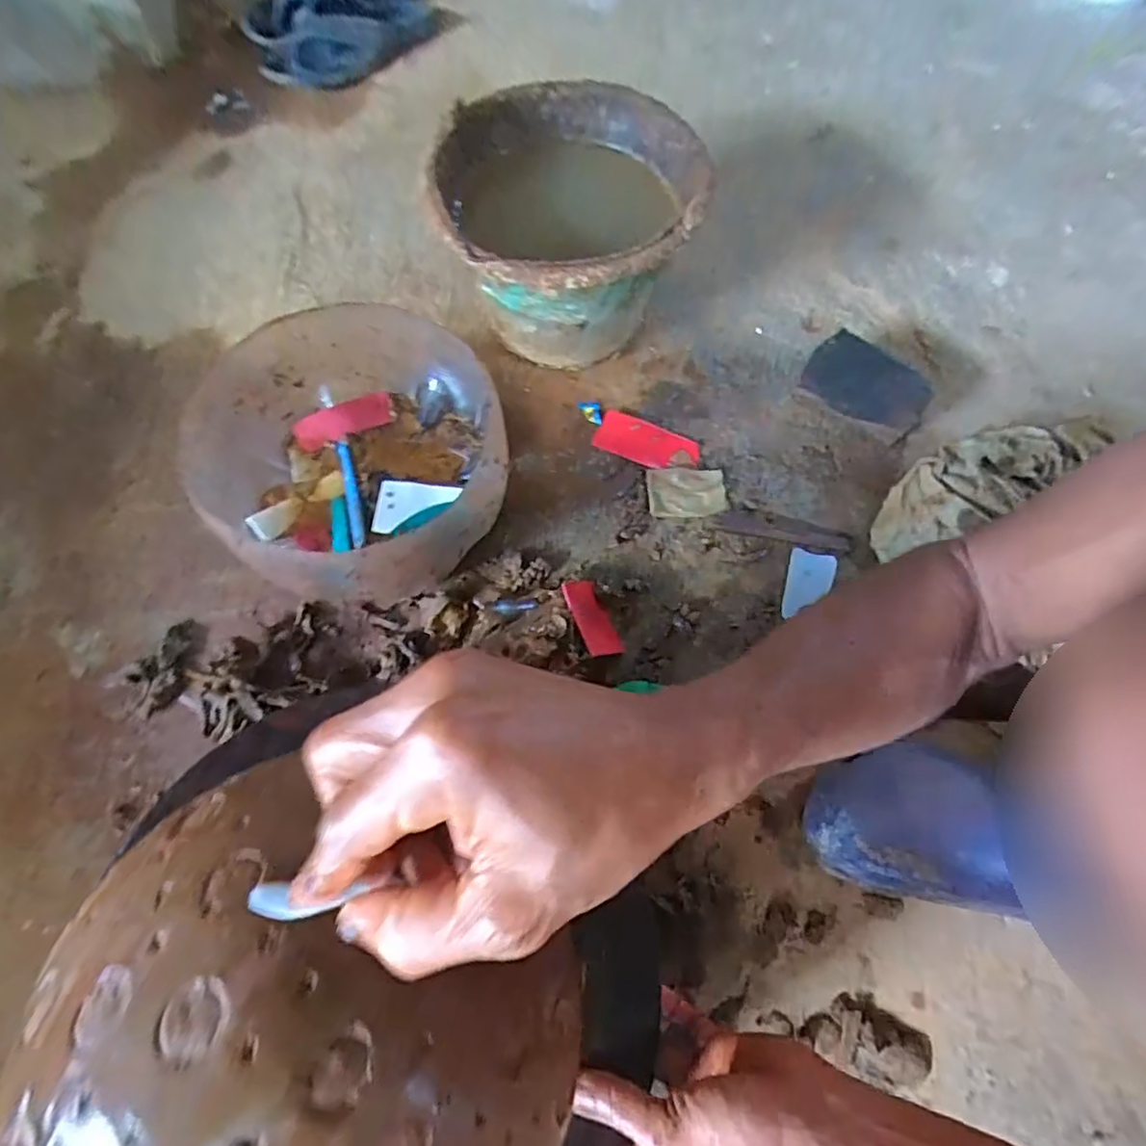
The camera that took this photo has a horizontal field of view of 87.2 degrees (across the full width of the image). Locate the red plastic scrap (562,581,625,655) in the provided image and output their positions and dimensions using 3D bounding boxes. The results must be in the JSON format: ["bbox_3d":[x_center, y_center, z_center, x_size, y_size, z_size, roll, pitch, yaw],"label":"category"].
[{"bbox_3d":[0.016,0.039,0.523,0.035,0.006,0.071,-11,68,-35],"label":"red plastic scrap"}]

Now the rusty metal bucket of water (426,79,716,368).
[{"bbox_3d":[-0.009,-0.332,0.604,0.240,0.171,0.267,14,67,3],"label":"rusty metal bucket of water"}]

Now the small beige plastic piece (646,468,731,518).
[{"bbox_3d":[0.112,-0.080,0.589,0.078,0.006,0.051,0,67,-3],"label":"small beige plastic piece"}]

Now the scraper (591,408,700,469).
[{"bbox_3d":[0.076,-0.132,0.611,0.103,0.012,0.051,25,68,8],"label":"scraper"}]

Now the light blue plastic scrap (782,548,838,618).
[{"bbox_3d":[0.219,0.011,0.554,0.042,0.004,0.071,17,67,4],"label":"light blue plastic scrap"}]

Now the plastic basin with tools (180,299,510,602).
[{"bbox_3d":[-0.180,-0.093,0.520,0.228,0.128,0.246,1,67,-3],"label":"plastic basin with tools"}]

